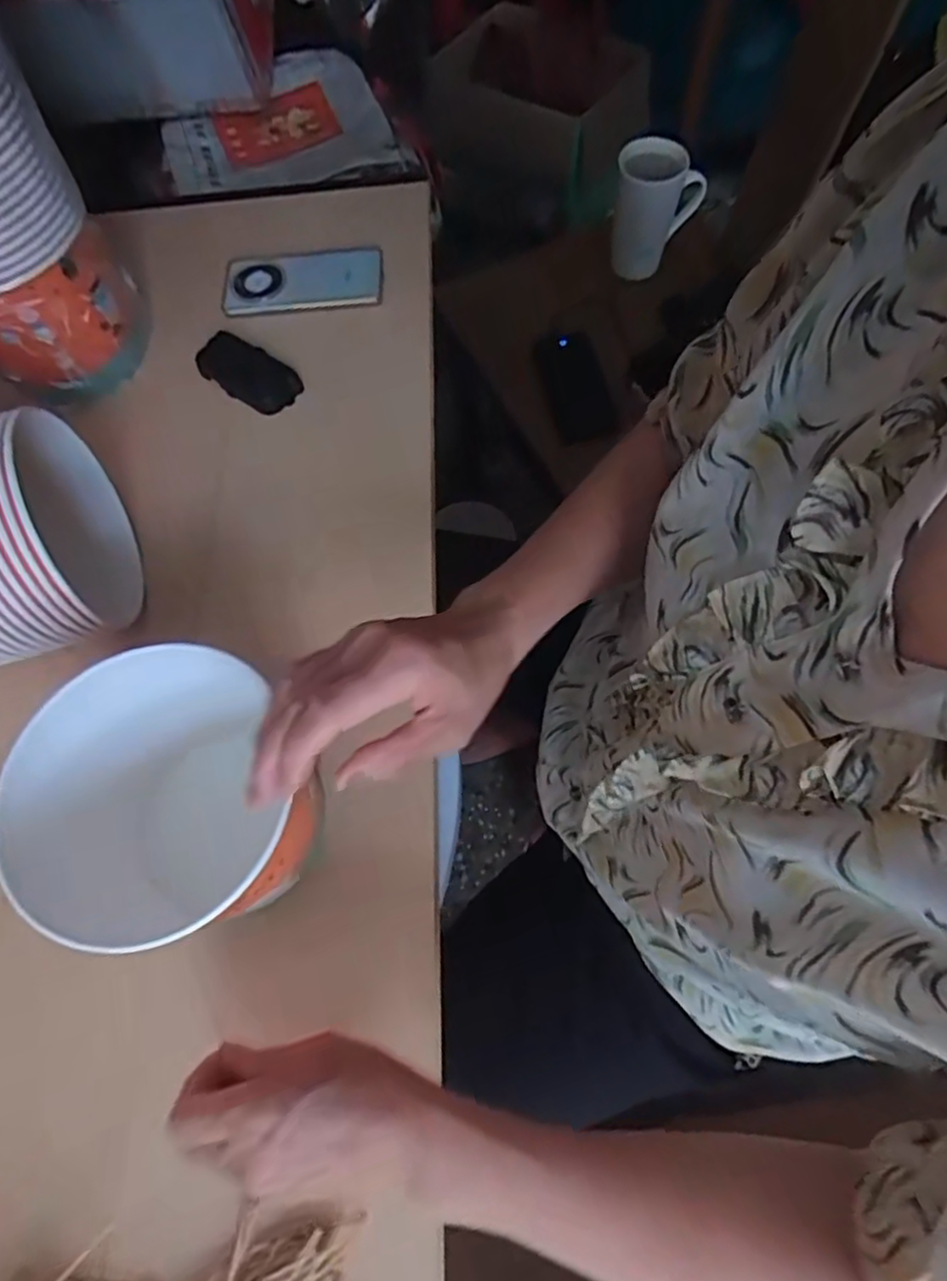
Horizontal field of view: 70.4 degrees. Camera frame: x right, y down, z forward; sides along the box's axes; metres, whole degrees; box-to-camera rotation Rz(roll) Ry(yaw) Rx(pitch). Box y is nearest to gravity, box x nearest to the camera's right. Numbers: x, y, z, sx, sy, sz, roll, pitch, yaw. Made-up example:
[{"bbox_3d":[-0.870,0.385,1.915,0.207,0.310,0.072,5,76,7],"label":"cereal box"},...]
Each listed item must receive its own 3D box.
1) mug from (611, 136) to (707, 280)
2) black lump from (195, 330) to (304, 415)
[{"bbox_3d":[0.247,-0.583,0.920,0.117,0.139,0.092,16,68,9],"label":"mug"},{"bbox_3d":[-0.215,-0.256,0.644,0.101,0.020,0.055,36,73,16],"label":"black lump"}]

